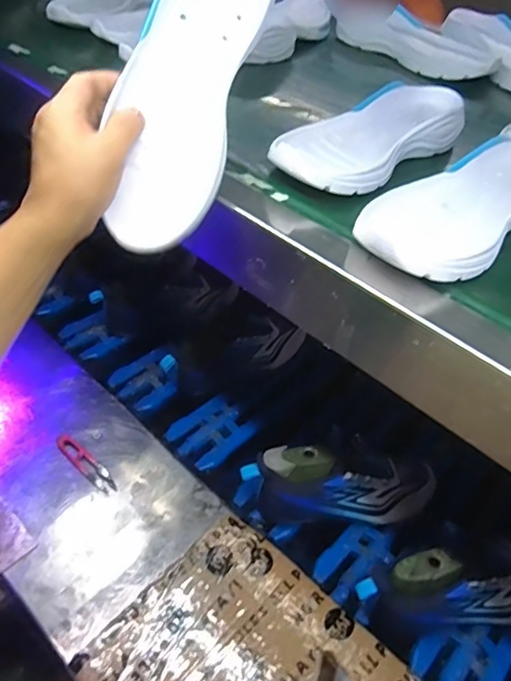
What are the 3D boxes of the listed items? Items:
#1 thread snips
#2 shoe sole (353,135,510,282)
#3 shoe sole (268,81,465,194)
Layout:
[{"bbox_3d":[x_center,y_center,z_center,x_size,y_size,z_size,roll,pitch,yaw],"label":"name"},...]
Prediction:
[{"bbox_3d":[-0.220,0.160,0.668,0.108,0.010,0.026,32,53,23],"label":"thread snips"},{"bbox_3d":[0.177,-0.112,0.432,0.245,0.048,0.099,-32,57,-28],"label":"shoe sole"},{"bbox_3d":[0.107,-0.198,0.505,0.256,0.042,0.102,-34,59,-30],"label":"shoe sole"}]

